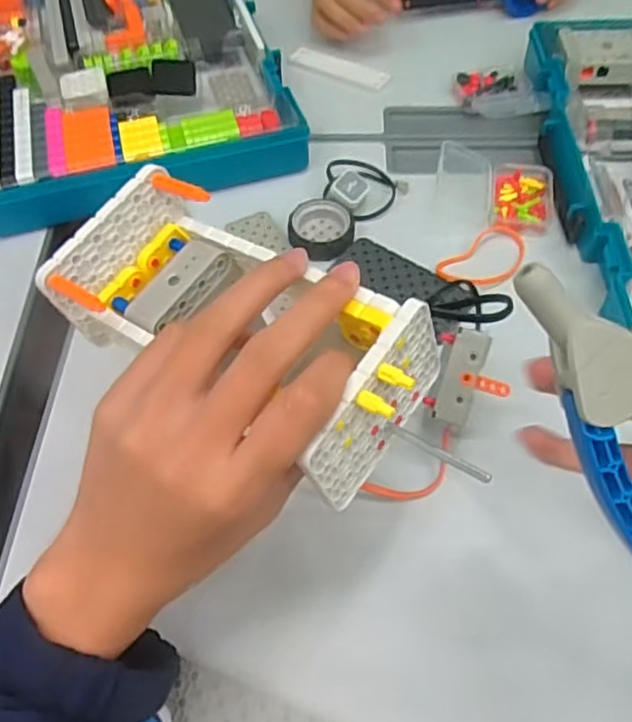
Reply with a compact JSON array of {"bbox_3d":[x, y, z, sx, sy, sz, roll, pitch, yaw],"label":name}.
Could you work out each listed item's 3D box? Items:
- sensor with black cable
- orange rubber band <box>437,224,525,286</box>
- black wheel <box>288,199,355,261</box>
[{"bbox_3d":[0.038,-0.134,0.497,0.062,0.024,0.046,8,56,8],"label":"sensor with black cable"},{"bbox_3d":[0.125,-0.074,0.467,0.074,0.004,0.043,-35,61,-20],"label":"orange rubber band"},{"bbox_3d":[0.005,-0.099,0.480,0.046,0.018,0.046,-1,55,1],"label":"black wheel"}]

